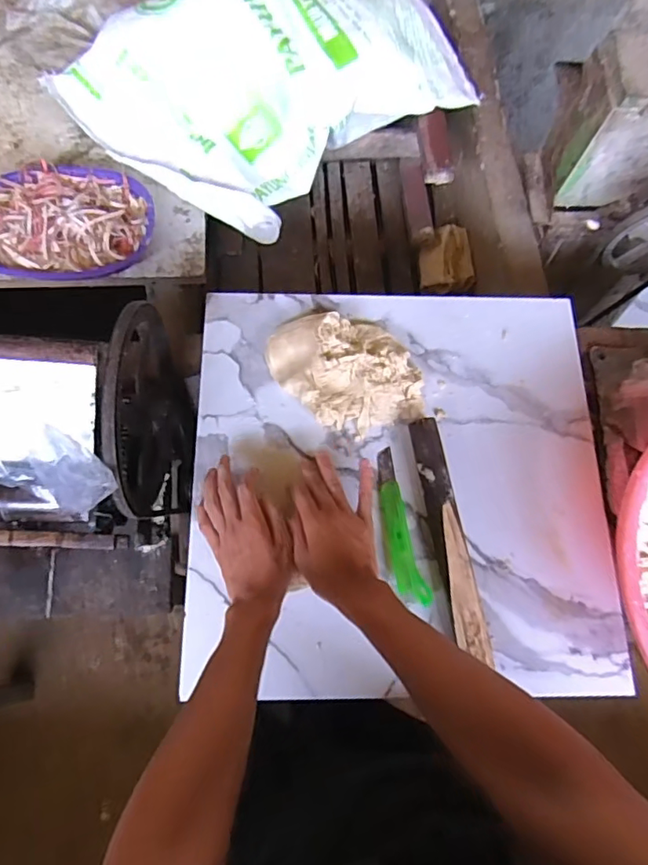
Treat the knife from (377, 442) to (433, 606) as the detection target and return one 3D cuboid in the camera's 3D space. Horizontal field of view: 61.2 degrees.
[{"bbox_3d":[0.086,0.108,0.641,0.034,0.023,0.182,-11,73,-9],"label":"knife"}]

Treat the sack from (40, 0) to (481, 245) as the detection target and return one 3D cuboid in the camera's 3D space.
[{"bbox_3d":[-0.076,-0.655,0.988,0.677,0.179,0.436,-41,80,-16],"label":"sack"}]

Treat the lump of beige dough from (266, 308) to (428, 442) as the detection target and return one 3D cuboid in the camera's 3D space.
[{"bbox_3d":[0.028,-0.078,0.689,0.172,0.039,0.166,-18,75,-11],"label":"lump of beige dough"}]

